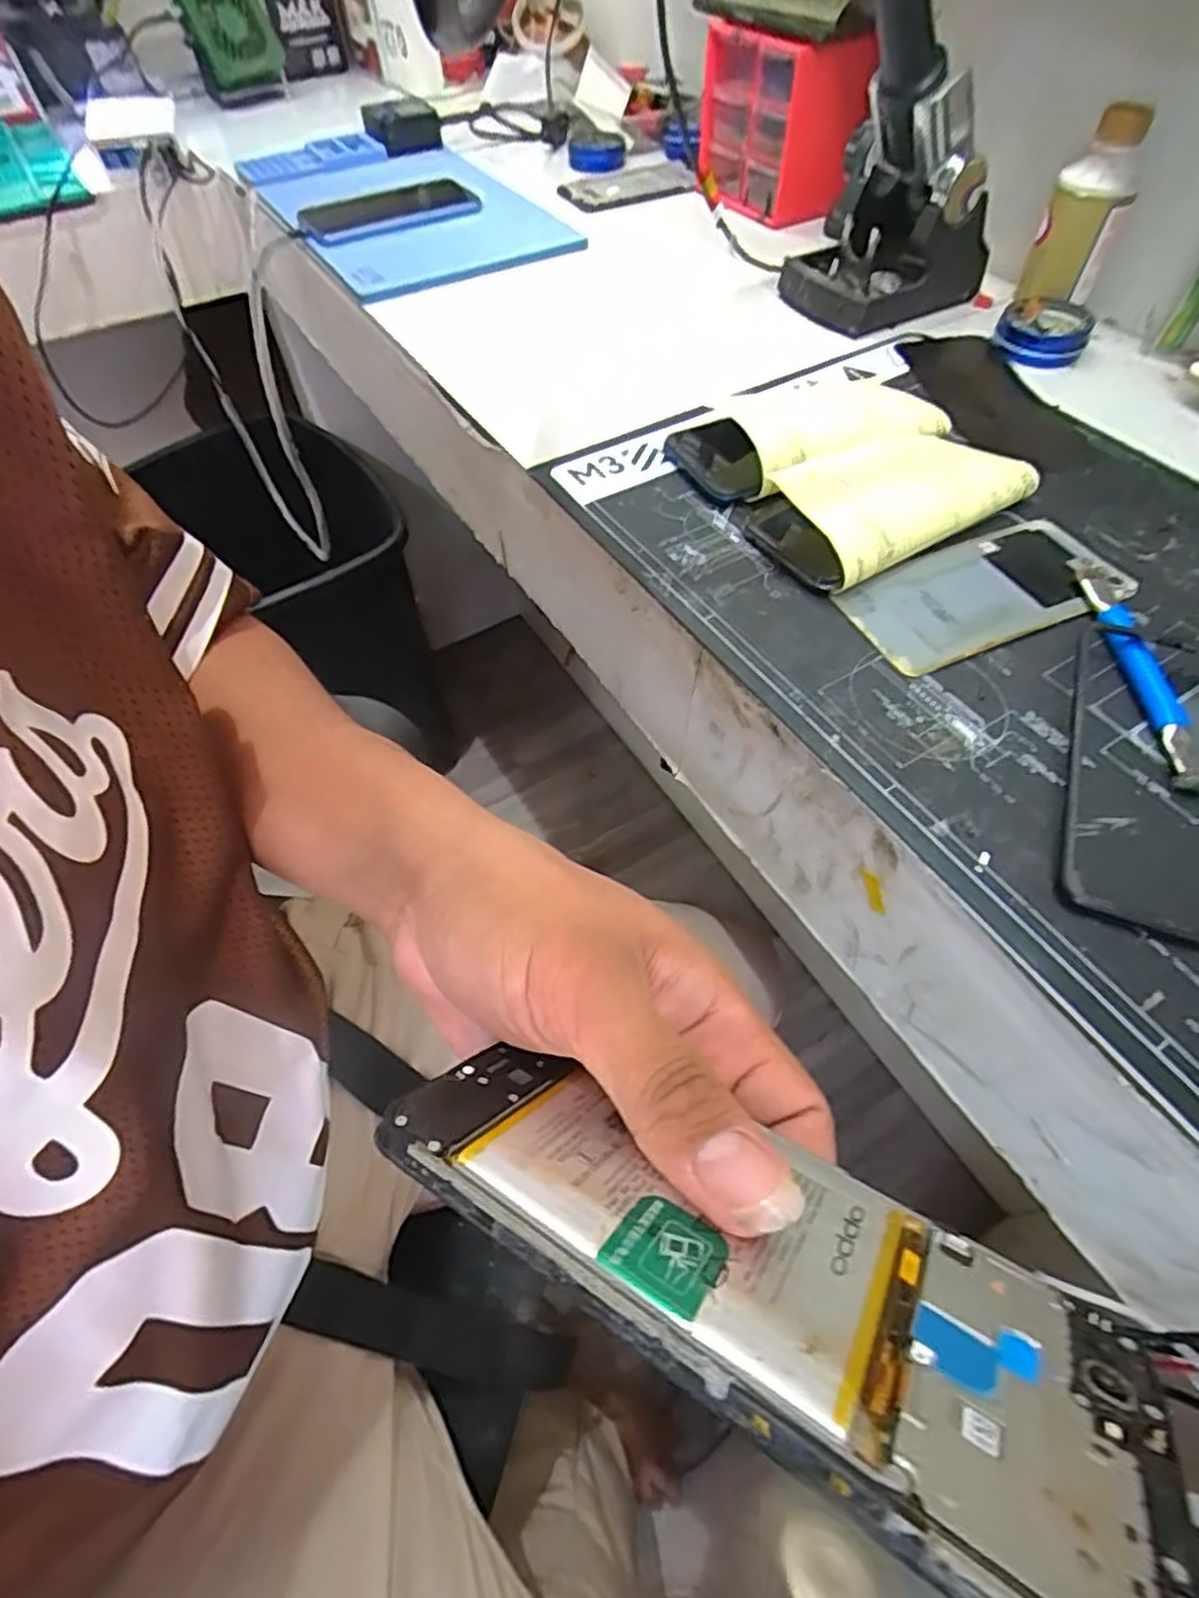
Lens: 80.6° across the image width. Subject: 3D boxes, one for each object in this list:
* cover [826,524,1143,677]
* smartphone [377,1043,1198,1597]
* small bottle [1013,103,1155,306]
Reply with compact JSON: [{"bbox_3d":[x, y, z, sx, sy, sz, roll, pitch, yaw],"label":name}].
[{"bbox_3d":[0.203,-0.114,0.378,0.148,0.009,0.078,-20,58,-11],"label":"cover"},{"bbox_3d":[0.030,0.090,0.147,0.147,0.005,0.068,20,14,29],"label":"smartphone"},{"bbox_3d":[0.344,-0.410,0.510,0.052,0.119,0.044,25,60,17],"label":"small bottle"}]

